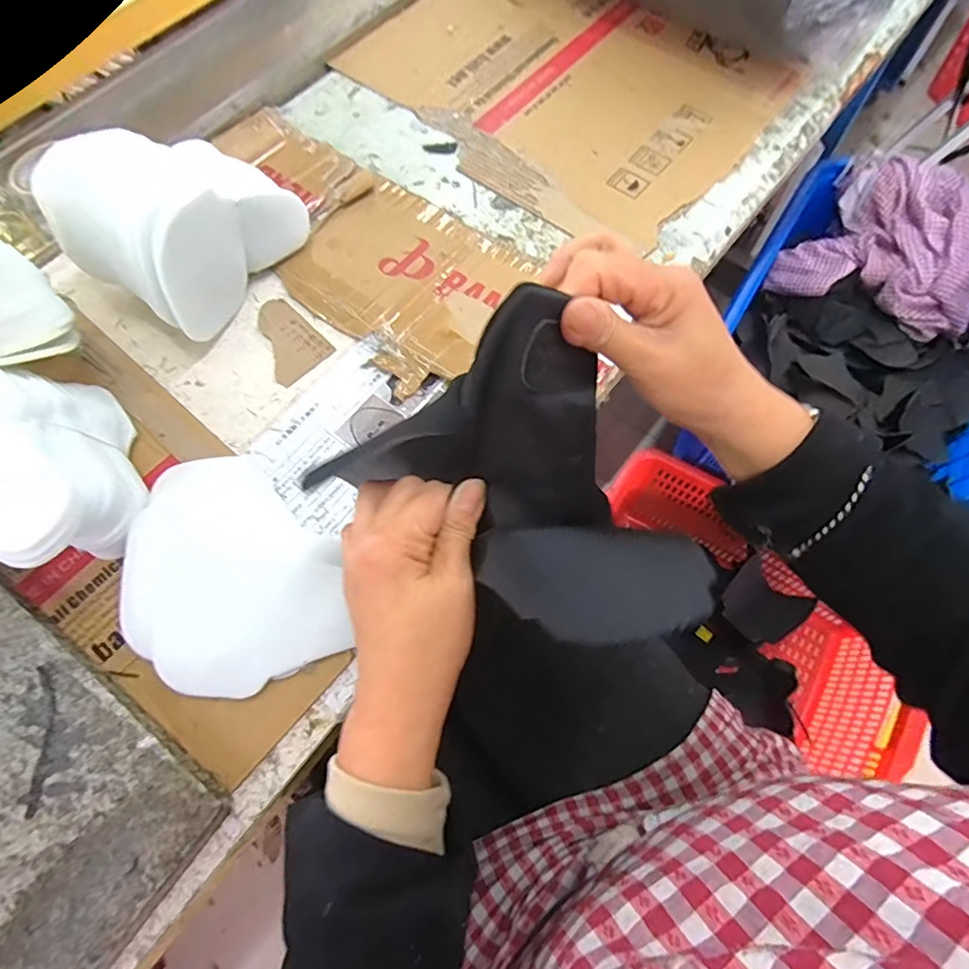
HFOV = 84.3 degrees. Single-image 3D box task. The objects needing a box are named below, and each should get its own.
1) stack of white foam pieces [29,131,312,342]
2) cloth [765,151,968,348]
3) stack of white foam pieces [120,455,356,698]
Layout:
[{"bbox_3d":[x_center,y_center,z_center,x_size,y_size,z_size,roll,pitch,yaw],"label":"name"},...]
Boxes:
[{"bbox_3d":[-0.264,-0.235,0.475,0.132,0.123,0.169,29,70,12],"label":"stack of white foam pieces"},{"bbox_3d":[0.815,-0.446,1.040,0.371,0.138,0.299,38,74,15],"label":"cloth"},{"bbox_3d":[-0.198,0.063,0.408,0.147,0.027,0.185,-25,69,-10],"label":"stack of white foam pieces"}]

